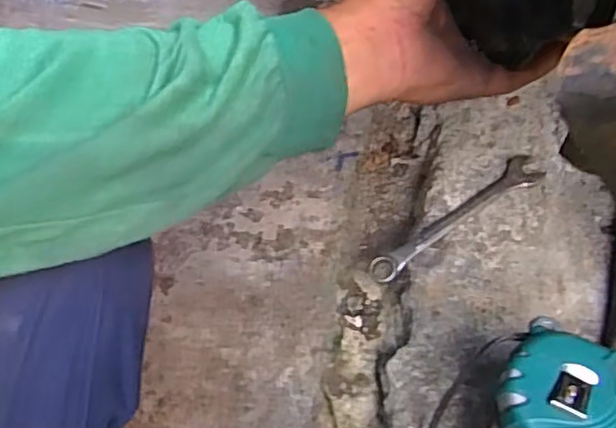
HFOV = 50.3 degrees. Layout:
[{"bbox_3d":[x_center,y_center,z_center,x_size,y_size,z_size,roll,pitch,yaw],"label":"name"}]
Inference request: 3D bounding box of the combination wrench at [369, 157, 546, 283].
[{"bbox_3d":[0.143,0.000,0.616,0.200,0.015,0.033,-34,60,-17],"label":"combination wrench"}]

